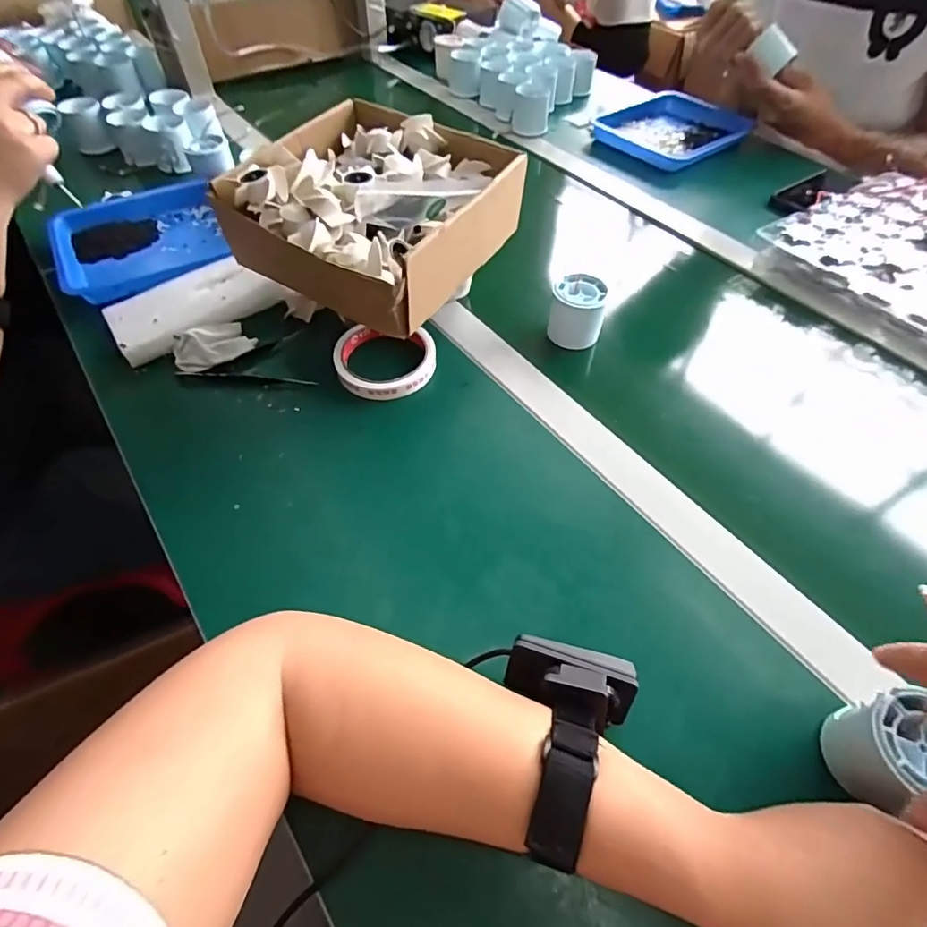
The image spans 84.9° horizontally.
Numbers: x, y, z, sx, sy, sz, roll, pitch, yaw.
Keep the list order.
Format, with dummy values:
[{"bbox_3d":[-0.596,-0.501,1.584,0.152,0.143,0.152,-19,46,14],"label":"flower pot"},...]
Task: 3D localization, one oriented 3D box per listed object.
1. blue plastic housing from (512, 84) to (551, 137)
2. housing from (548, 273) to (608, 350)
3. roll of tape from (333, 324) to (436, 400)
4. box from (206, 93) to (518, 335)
[{"bbox_3d":[0.103,-0.540,0.776,0.053,0.056,0.048,4,54,2],"label":"blue plastic housing"},{"bbox_3d":[0.111,-0.148,0.496,0.050,0.053,0.043,9,54,6],"label":"housing"},{"bbox_3d":[-0.073,-0.101,0.474,0.092,0.022,0.091,0,54,-1],"label":"roll of tape"},{"bbox_3d":[-0.073,-0.221,0.439,0.192,0.073,0.203,27,58,17],"label":"box"}]

